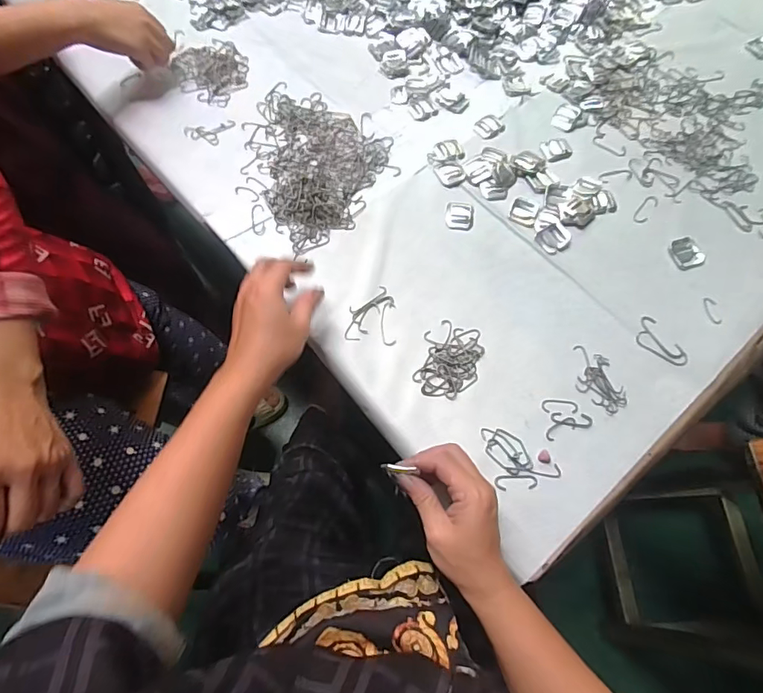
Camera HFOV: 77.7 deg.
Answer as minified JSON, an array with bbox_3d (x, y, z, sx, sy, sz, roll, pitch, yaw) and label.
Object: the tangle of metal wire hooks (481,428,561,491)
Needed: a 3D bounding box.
[{"bbox_3d":[0.130,0.102,0.439,0.063,0.004,0.056,-5,66,-1],"label":"tangle of metal wire hooks"}]

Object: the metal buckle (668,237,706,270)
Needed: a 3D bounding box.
[{"bbox_3d":[0.338,-0.103,0.524,0.031,0.009,0.035,-17,67,-6],"label":"metal buckle"}]

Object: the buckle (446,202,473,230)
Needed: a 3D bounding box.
[{"bbox_3d":[0.091,-0.153,0.550,0.031,0.004,0.036,8,67,5],"label":"buckle"}]

